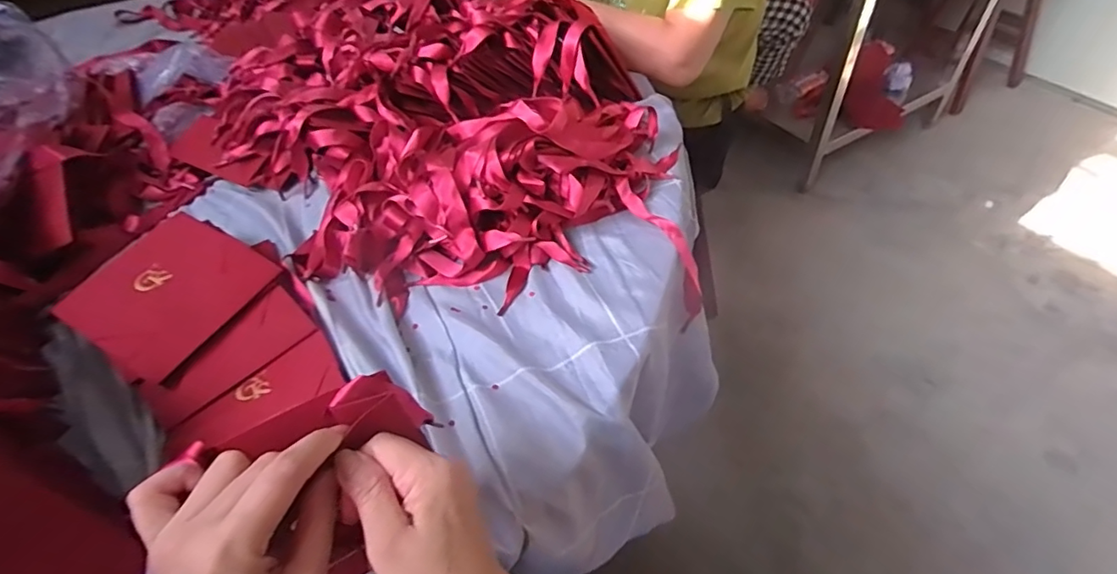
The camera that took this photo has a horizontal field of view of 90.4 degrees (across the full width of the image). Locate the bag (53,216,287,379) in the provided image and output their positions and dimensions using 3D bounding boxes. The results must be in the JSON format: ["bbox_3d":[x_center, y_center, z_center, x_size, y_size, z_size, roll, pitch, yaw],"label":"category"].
[{"bbox_3d":[-0.360,0.001,0.507,0.137,0.018,0.143,30,64,11],"label":"bag"}]

